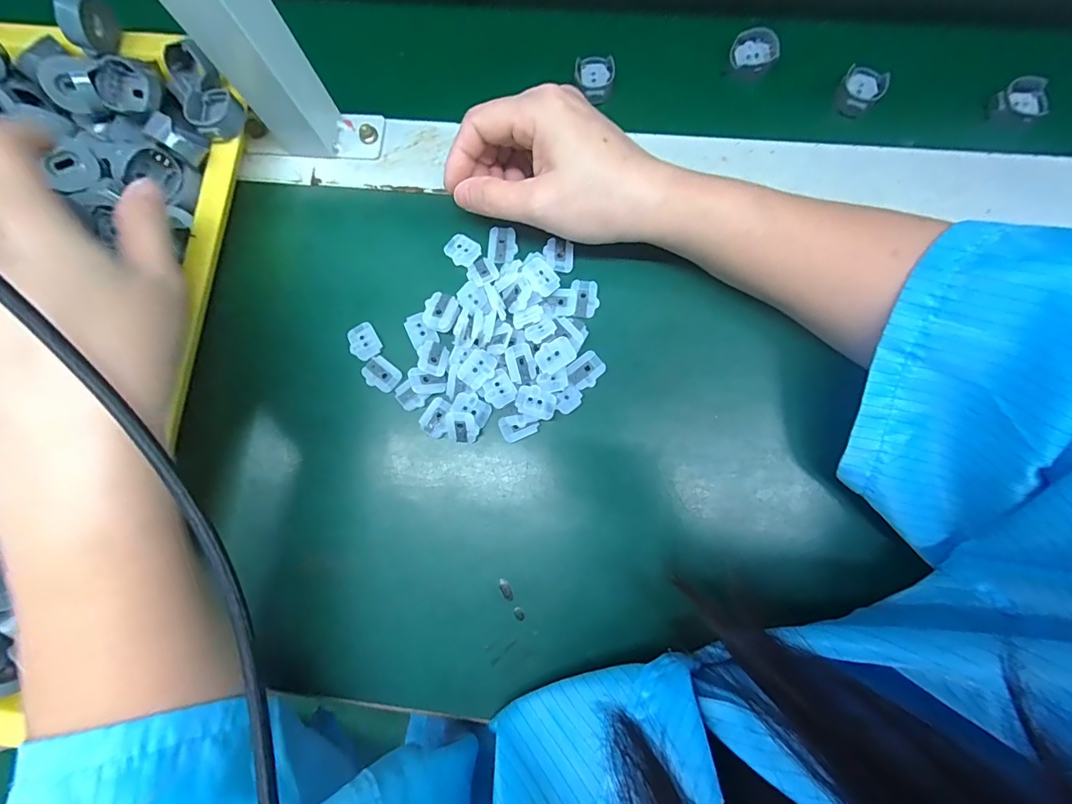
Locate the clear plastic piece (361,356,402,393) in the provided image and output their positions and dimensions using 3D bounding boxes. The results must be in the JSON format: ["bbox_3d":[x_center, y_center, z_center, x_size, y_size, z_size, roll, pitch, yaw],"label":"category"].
[{"bbox_3d":[-0.090,-0.016,0.269,0.021,0.004,0.017,38,81,7],"label":"clear plastic piece"}]

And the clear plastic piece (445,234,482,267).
[{"bbox_3d":[-0.044,-0.091,0.277,0.018,0.004,0.022,-44,82,-8],"label":"clear plastic piece"}]

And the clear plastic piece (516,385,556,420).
[{"bbox_3d":[0.000,0.000,0.251,0.021,0.004,0.017,18,79,3],"label":"clear plastic piece"}]

